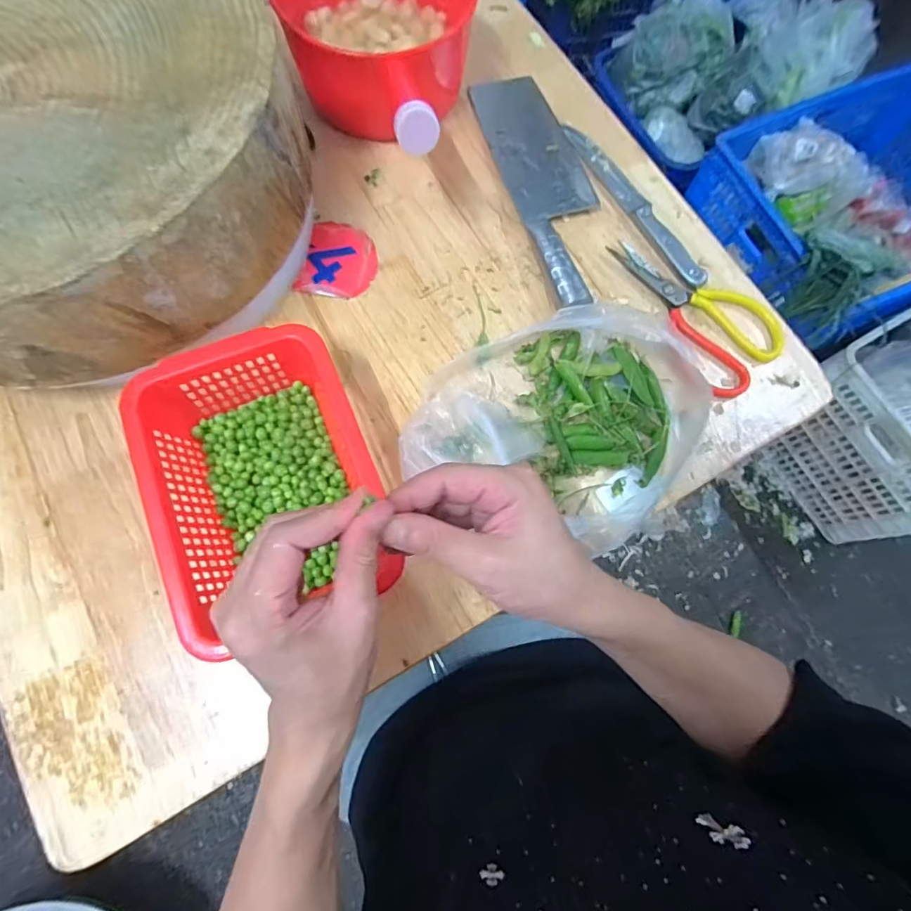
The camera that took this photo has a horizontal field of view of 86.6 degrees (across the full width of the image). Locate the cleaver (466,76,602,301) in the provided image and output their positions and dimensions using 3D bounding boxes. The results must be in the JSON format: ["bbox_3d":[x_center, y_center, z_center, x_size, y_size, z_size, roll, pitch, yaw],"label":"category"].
[{"bbox_3d":[0.100,-0.303,0.528,0.090,0.026,0.320,-17,75,-7],"label":"cleaver"}]

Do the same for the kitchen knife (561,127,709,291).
[{"bbox_3d":[0.194,-0.277,0.526,0.029,0.010,0.238,-30,77,-10],"label":"kitchen knife"}]

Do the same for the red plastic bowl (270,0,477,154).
[{"bbox_3d":[-0.073,-0.453,0.508,0.176,0.103,0.183,1,74,-2],"label":"red plastic bowl"}]

